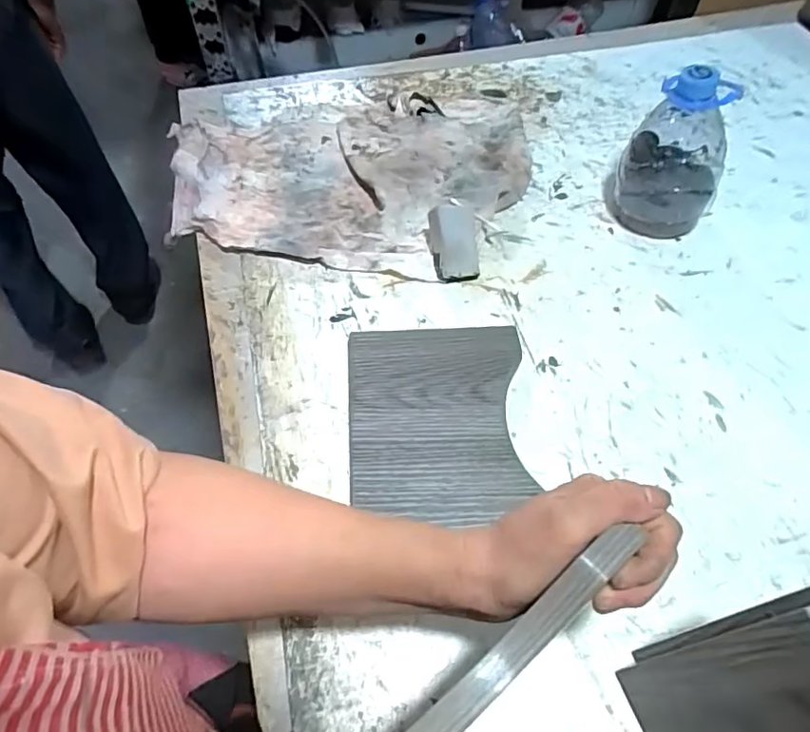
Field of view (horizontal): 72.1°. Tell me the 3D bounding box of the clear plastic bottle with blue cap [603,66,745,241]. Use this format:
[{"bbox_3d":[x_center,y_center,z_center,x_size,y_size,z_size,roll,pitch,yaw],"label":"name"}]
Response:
[{"bbox_3d":[0.255,-0.200,0.524,0.084,0.148,0.074,9,58,5],"label":"clear plastic bottle with blue cap"}]

